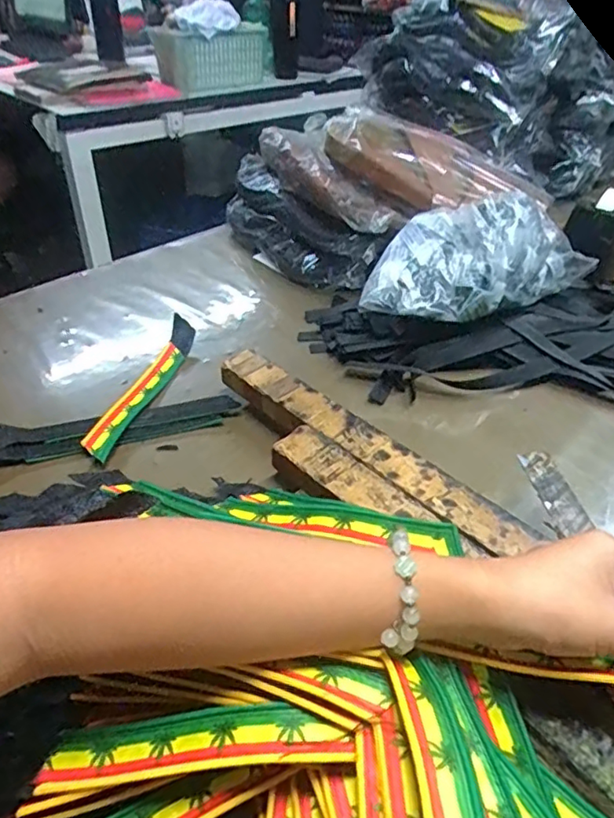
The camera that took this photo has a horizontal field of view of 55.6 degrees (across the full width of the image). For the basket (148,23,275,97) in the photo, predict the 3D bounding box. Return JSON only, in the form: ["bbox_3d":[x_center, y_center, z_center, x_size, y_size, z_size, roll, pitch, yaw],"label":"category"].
[{"bbox_3d":[-0.252,-0.935,1.554,0.174,0.149,0.334,25,44,26],"label":"basket"}]

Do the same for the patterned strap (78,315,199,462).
[{"bbox_3d":[-0.154,-0.026,0.554,0.023,0.023,0.195,11,39,10],"label":"patterned strap"}]

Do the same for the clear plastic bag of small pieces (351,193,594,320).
[{"bbox_3d":[0.171,-0.164,0.602,0.259,0.089,0.120,-19,44,-23],"label":"clear plastic bag of small pieces"}]

